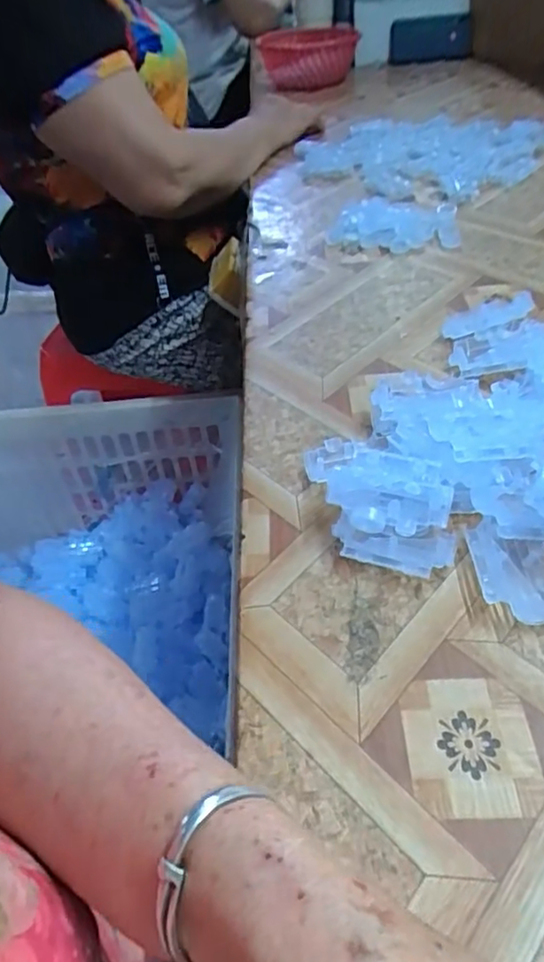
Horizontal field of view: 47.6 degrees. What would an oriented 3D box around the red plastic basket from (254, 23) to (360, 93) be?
[{"bbox_3d":[0.063,-0.719,1.061,0.170,0.086,0.144,-2,44,6],"label":"red plastic basket"}]

